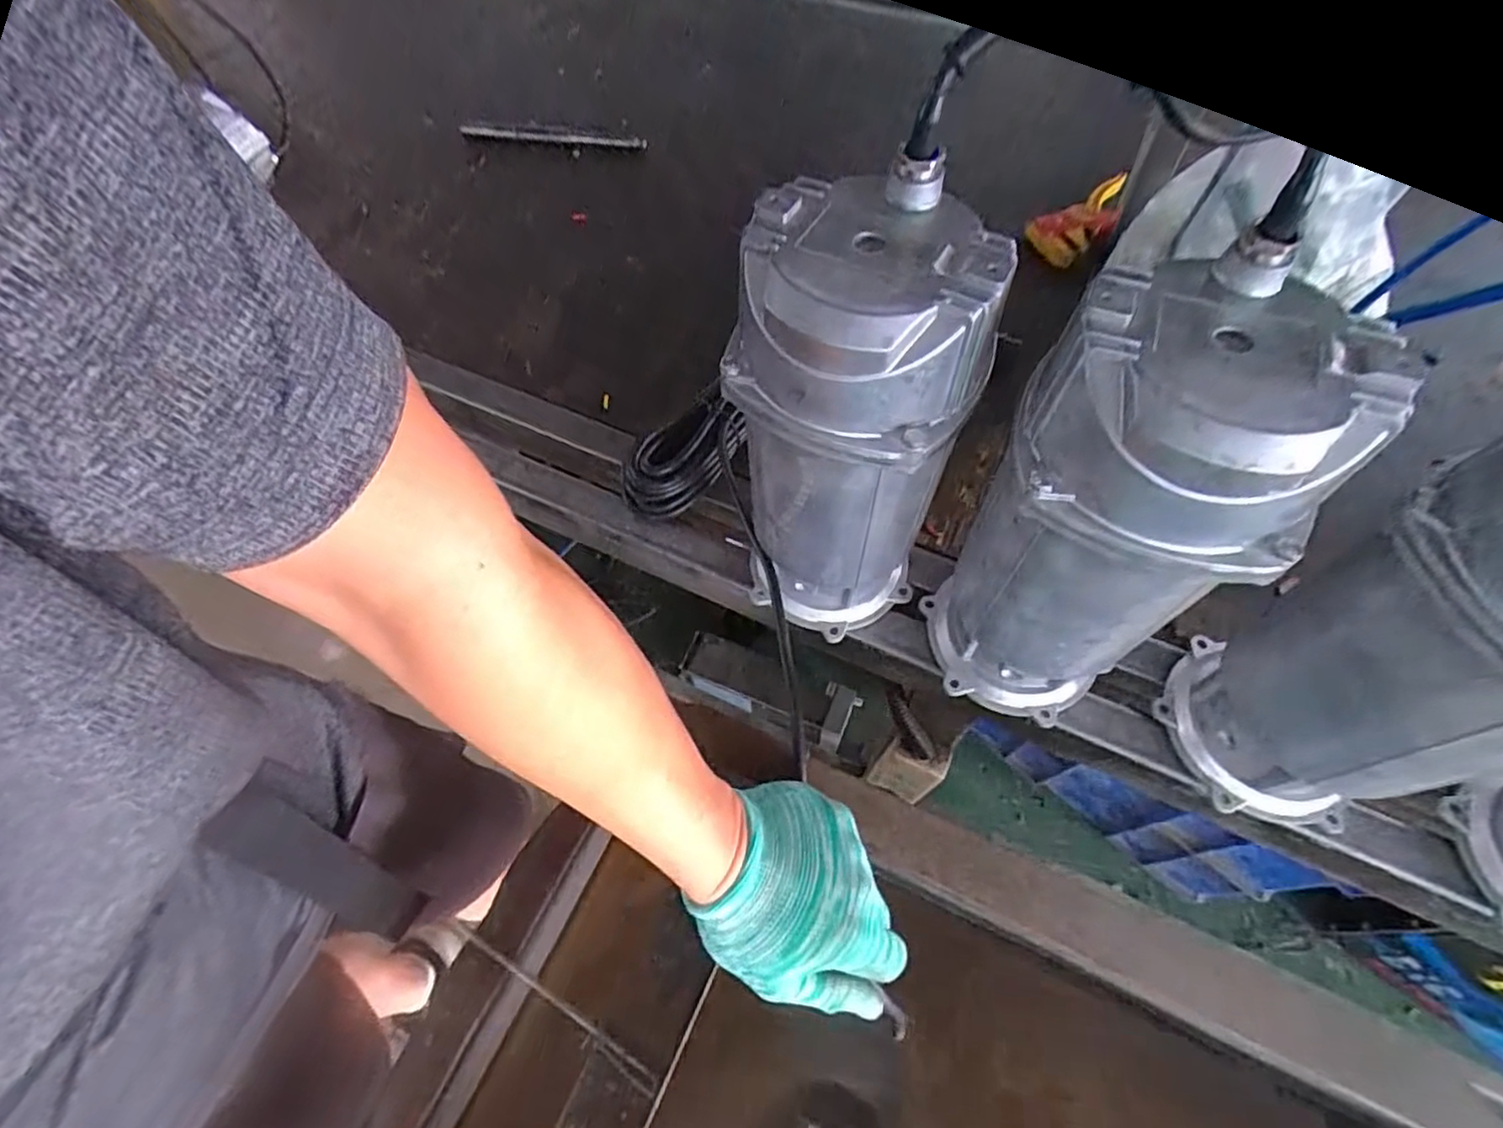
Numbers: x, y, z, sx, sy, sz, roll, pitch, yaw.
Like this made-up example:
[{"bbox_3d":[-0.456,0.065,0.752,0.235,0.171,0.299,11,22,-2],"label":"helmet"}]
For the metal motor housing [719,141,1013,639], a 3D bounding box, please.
[{"bbox_3d":[0.055,-0.064,0.415,0.127,0.293,0.112,11,61,8],"label":"metal motor housing"}]

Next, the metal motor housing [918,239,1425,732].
[{"bbox_3d":[0.190,-0.011,0.380,0.121,0.291,0.111,16,62,11],"label":"metal motor housing"}]

